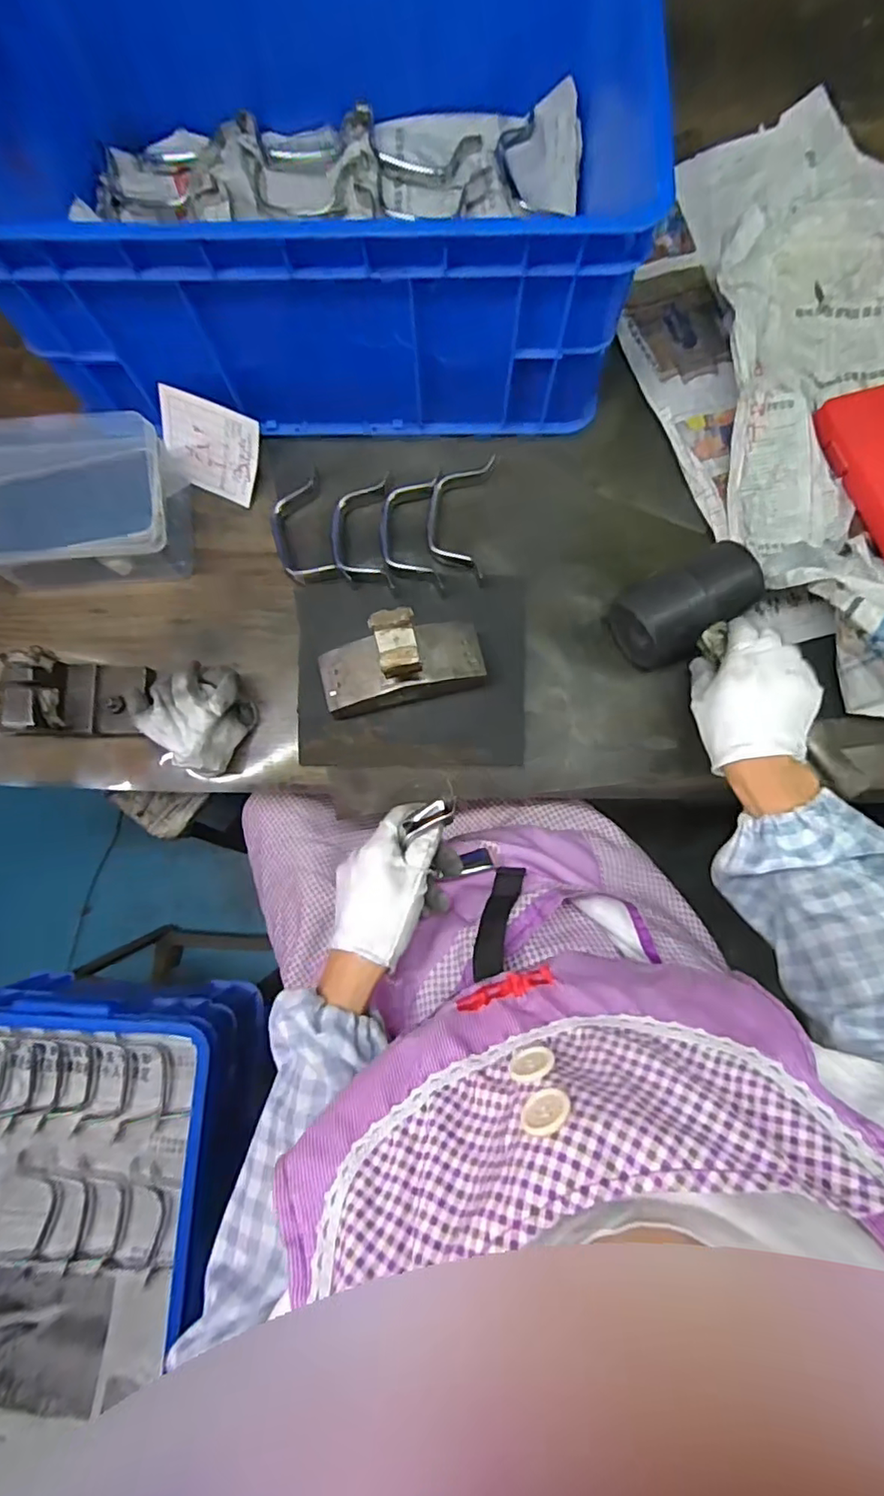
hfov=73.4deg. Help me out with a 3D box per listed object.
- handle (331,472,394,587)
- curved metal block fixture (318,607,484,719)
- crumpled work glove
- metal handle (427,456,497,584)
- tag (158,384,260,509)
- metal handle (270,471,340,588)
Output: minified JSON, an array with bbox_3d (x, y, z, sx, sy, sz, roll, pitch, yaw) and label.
[{"bbox_3d":[-0.076,-0.205,0.555,0.057,0.022,0.116,-3,82,1],"label":"handle"},{"bbox_3d":[-0.034,-0.072,0.497,0.136,0.112,0.054,-15,82,-1],"label":"curved metal block fixture"},{"bbox_3d":[-0.214,-0.030,0.524,0.083,0.067,0.091,24,83,4],"label":"crumpled work glove"},{"bbox_3d":[0.016,-0.221,0.564,0.057,0.010,0.116,6,82,2],"label":"metal handle"},{"bbox_3d":[-0.222,-0.285,0.564,0.094,0.076,0.009,21,39,-2],"label":"tag"},{"bbox_3d":[-0.134,-0.207,0.563,0.051,0.013,0.107,-14,82,-1],"label":"metal handle"}]

